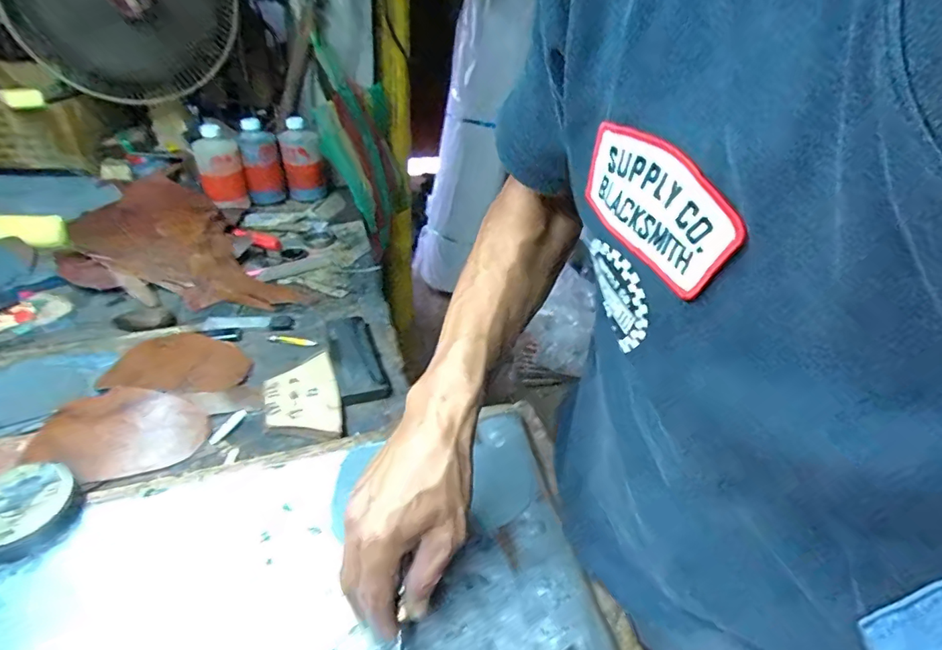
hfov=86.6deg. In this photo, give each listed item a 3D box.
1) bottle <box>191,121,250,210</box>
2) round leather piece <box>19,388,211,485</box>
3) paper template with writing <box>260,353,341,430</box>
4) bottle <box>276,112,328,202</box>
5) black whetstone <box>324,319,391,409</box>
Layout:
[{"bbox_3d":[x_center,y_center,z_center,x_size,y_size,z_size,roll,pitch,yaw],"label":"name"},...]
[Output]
[{"bbox_3d":[-0.454,-0.285,0.905,0.073,0.136,0.059,-15,39,-21],"label":"bottle"},{"bbox_3d":[-0.355,0.105,0.496,0.159,0.018,0.101,10,37,7],"label":"round leather piece"},{"bbox_3d":[-0.183,0.077,0.540,0.074,0.005,0.117,-15,42,-17],"label":"paper template with writing"},{"bbox_3d":[-0.334,-0.330,0.998,0.074,0.152,0.064,0,37,-7],"label":"bottle"},{"bbox_3d":[-0.142,0.032,0.604,0.056,0.014,0.163,-9,39,-18],"label":"black whetstone"}]

